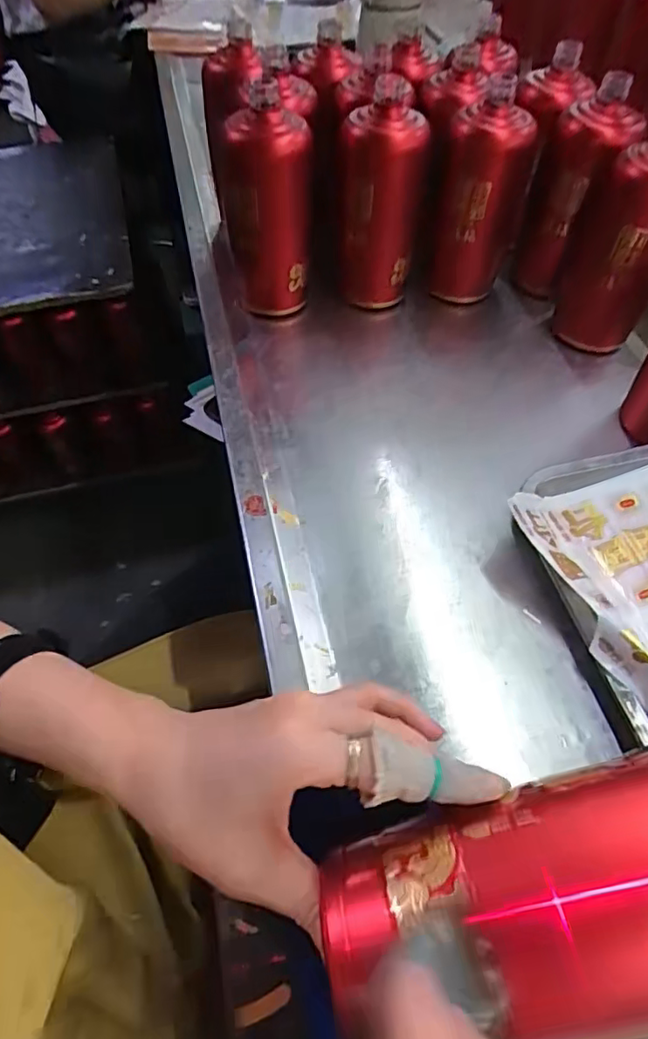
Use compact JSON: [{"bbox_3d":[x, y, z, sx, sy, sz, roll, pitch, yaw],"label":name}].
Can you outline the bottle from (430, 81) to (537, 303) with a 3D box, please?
[{"bbox_3d":[0.149,-0.311,0.561,0.078,0.171,0.072,21,58,16],"label":"bottle"}]

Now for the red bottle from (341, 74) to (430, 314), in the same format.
[{"bbox_3d":[0.058,-0.331,0.573,0.074,0.179,0.079,8,56,7],"label":"red bottle"}]

